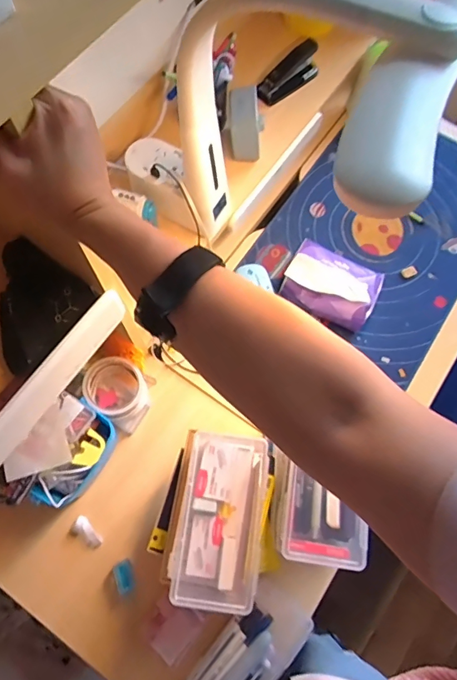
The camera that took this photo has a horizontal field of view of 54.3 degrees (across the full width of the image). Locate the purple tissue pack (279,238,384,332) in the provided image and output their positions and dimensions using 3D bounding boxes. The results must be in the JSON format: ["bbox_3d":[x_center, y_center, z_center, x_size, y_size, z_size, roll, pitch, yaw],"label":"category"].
[{"bbox_3d":[0.173,-0.091,0.768,0.155,0.079,0.106,25,72,7],"label":"purple tissue pack"}]

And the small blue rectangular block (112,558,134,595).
[{"bbox_3d":[-0.153,0.349,0.658,0.025,0.021,0.041,-18,72,-8],"label":"small blue rectangular block"}]

